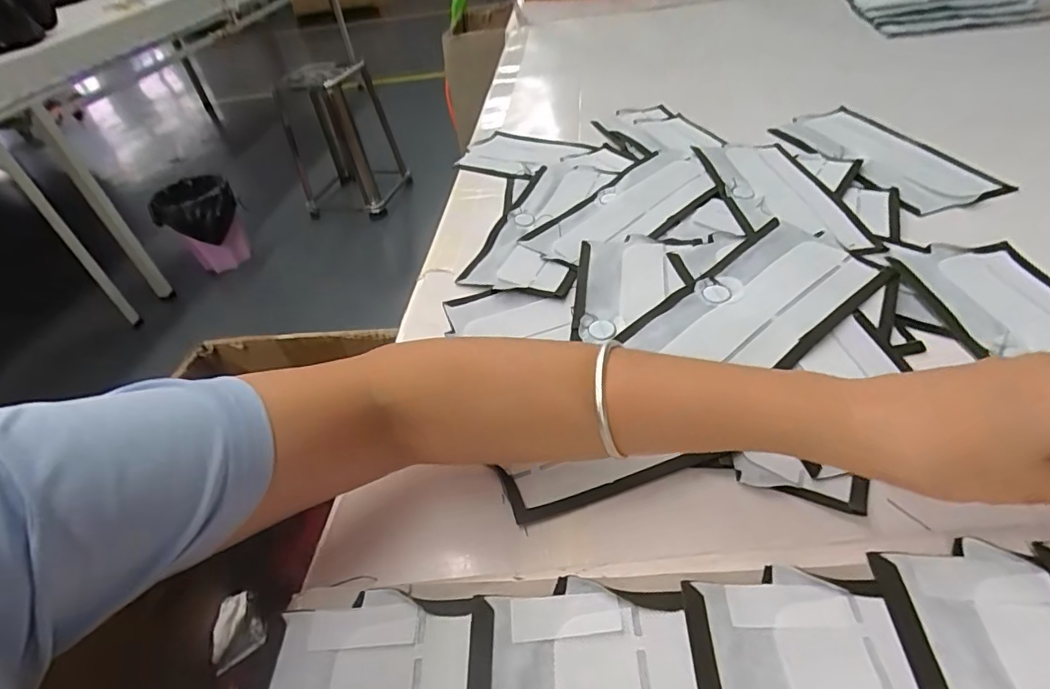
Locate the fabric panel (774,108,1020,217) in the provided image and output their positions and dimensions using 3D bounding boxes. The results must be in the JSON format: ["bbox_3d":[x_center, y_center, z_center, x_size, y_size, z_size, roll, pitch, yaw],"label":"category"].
[{"bbox_3d":[0.388,-0.206,0.578,0.106,0.008,0.226,-18,46,-8],"label":"fabric panel"}]

